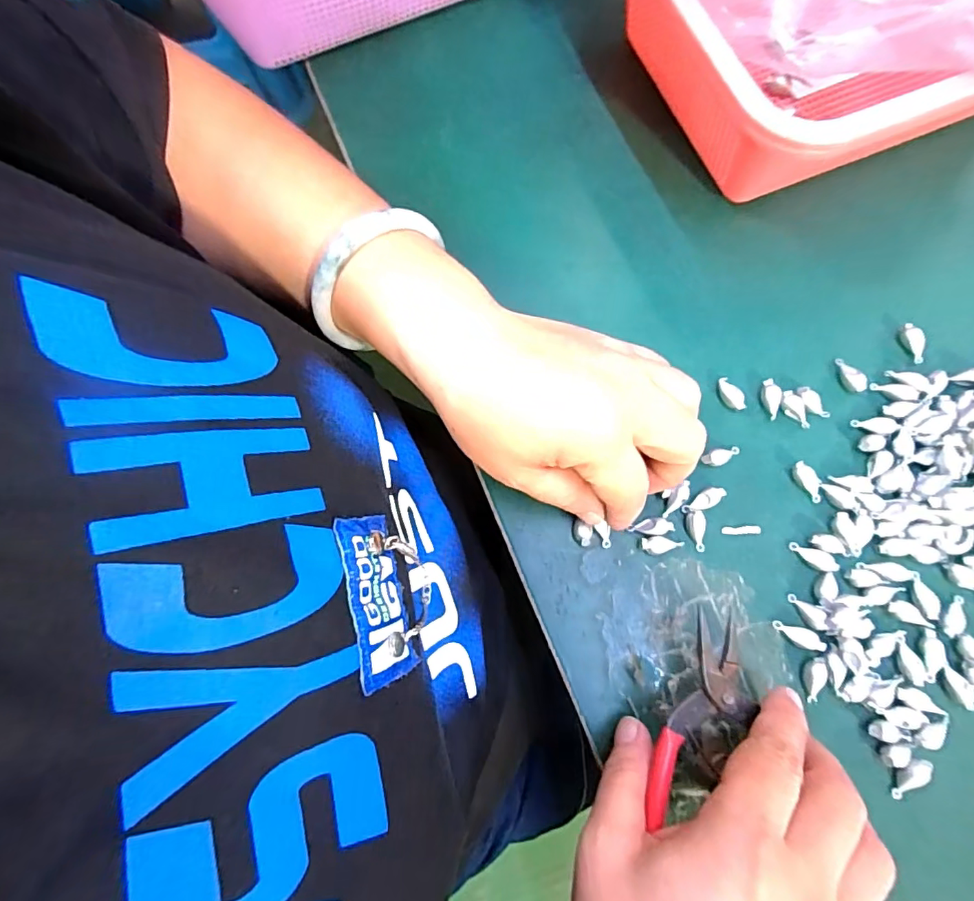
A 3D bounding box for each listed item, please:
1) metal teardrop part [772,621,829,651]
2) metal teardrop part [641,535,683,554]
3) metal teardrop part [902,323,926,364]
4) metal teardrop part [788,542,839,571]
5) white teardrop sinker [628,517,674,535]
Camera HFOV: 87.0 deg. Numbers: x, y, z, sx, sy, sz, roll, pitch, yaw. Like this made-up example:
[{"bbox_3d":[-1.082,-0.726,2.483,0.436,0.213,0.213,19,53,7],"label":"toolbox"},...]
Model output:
[{"bbox_3d":[0.146,0.087,0.240,0.022,0.005,0.008,18,77,5],"label":"metal teardrop part"},{"bbox_3d":[0.086,0.047,0.250,0.020,0.006,0.008,5,76,1],"label":"metal teardrop part"},{"bbox_3d":[0.227,-0.057,0.273,0.007,0.008,0.022,-8,77,-2],"label":"metal teardrop part"},{"bbox_3d":[0.158,0.051,0.247,0.023,0.004,0.008,27,78,6],"label":"metal teardrop part"},{"bbox_3d":[0.081,0.037,0.251,0.020,0.004,0.008,-5,76,11],"label":"white teardrop sinker"}]

